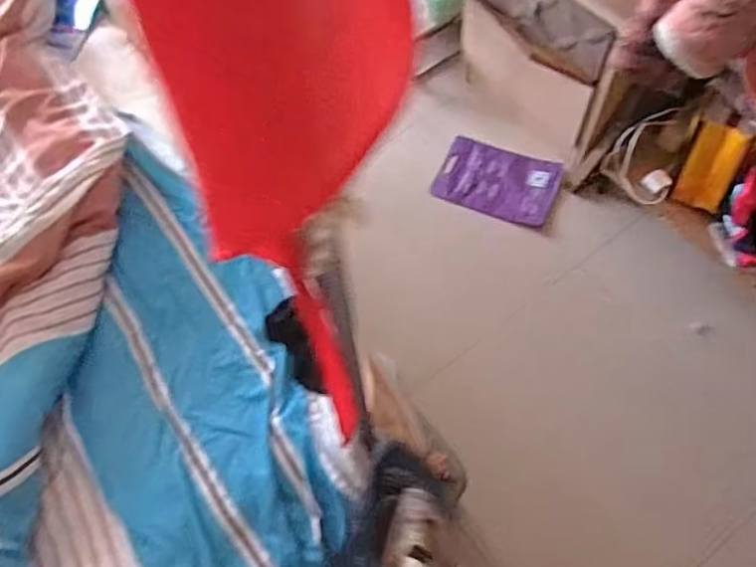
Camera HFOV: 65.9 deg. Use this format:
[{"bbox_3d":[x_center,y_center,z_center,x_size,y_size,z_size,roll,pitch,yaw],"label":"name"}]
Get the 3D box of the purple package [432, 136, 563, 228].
[{"bbox_3d":[0.312,-0.272,1.533,0.299,0.029,0.217,19,63,15],"label":"purple package"}]

